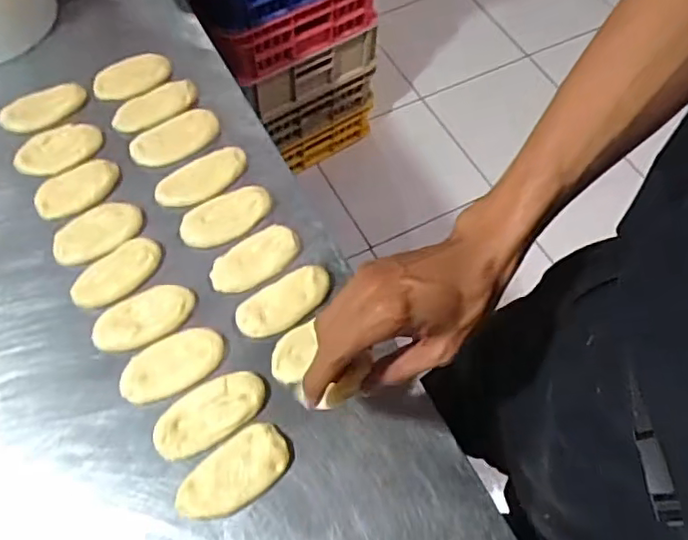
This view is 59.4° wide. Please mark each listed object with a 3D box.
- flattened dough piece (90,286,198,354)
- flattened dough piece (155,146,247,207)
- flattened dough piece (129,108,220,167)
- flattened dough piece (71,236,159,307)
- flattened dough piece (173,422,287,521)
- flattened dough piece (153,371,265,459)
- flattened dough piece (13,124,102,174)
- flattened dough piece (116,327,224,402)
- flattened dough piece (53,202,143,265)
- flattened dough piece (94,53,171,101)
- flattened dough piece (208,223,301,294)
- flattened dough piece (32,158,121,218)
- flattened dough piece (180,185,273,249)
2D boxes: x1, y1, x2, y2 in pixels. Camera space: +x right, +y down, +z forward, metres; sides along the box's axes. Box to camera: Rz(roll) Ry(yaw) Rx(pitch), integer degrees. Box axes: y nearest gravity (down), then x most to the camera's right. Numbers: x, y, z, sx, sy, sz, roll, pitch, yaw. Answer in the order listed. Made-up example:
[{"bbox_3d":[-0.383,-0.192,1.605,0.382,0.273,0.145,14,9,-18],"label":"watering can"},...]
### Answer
[{"bbox_3d":[-0.202,0.046,0.606,0.102,0.015,0.043,-30,65,-15],"label":"flattened dough piece"},{"bbox_3d":[-0.161,-0.108,0.683,0.108,0.012,0.041,-32,66,-16],"label":"flattened dough piece"},{"bbox_3d":[-0.201,-0.161,0.714,0.106,0.017,0.054,-32,66,-15],"label":"flattened dough piece"},{"bbox_3d":[-0.239,0.004,0.638,0.099,0.016,0.047,-40,68,-19],"label":"flattened dough piece"},{"bbox_3d":[-0.096,0.181,0.531,0.103,0.019,0.051,-35,67,-17],"label":"flattened dough piece"},{"bbox_3d":[-0.125,0.132,0.560,0.106,0.011,0.047,-27,65,-13],"label":"flattened dough piece"},{"bbox_3d":[-0.334,-0.143,0.702,0.098,0.012,0.056,-28,65,-13],"label":"flattened dough piece"},{"bbox_3d":[-0.168,0.092,0.588,0.102,0.014,0.048,-27,65,-13],"label":"flattened dough piece"},{"bbox_3d":[-0.267,-0.042,0.654,0.095,0.017,0.054,-24,64,-12],"label":"flattened dough piece"},{"bbox_3d":[-0.268,-0.245,0.760,0.097,0.020,0.044,-22,63,-11],"label":"flattened dough piece"},{"bbox_3d":[-0.094,-0.013,0.638,0.100,0.009,0.047,-37,67,-17],"label":"flattened dough piece"},{"bbox_3d":[-0.301,-0.093,0.678,0.096,0.019,0.051,-28,65,-14],"label":"flattened dough piece"},{"bbox_3d":[-0.130,-0.060,0.665,0.103,0.015,0.054,-23,64,-11],"label":"flattened dough piece"}]

